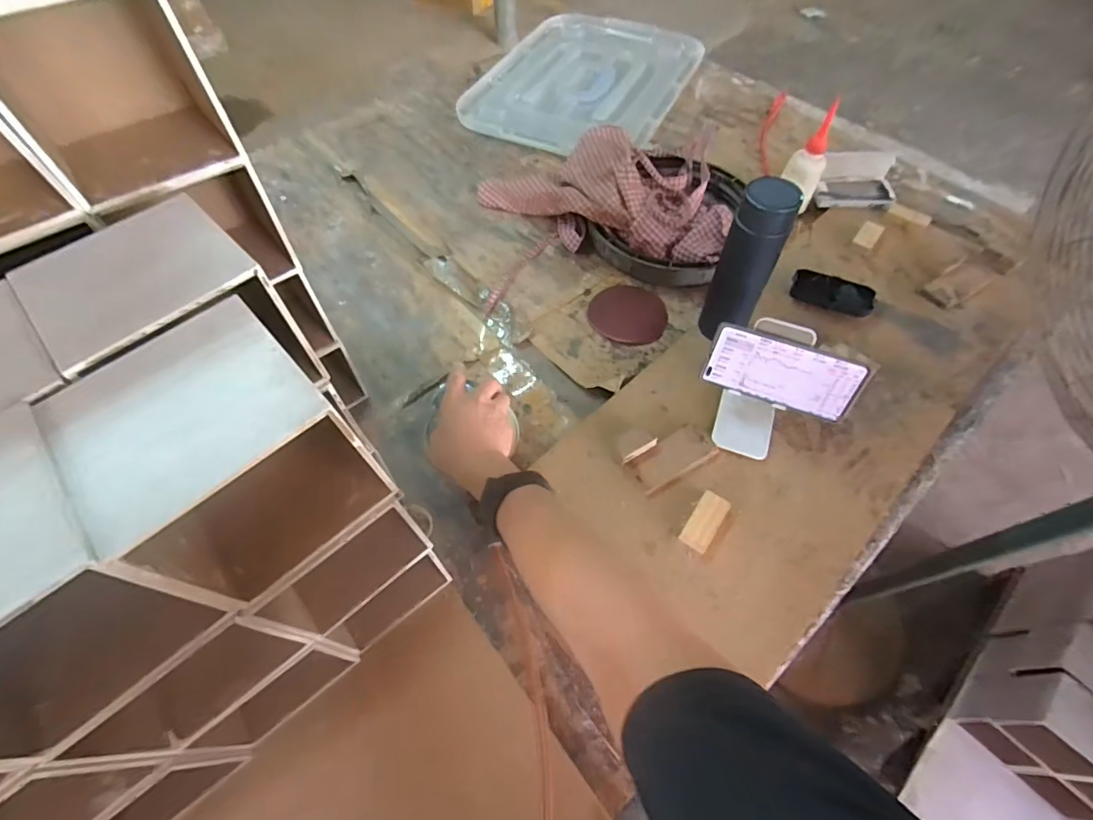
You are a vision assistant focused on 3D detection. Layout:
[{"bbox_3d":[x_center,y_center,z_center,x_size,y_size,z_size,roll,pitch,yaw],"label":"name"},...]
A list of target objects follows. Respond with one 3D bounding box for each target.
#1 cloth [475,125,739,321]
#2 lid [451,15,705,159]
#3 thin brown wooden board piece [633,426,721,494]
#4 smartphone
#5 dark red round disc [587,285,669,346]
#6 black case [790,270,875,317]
[{"bbox_3d":[0.091,-0.335,0.769,0.391,0.106,0.312,-6,56,-2],"label":"cloth"},{"bbox_3d":[0.084,-0.751,1.097,0.430,0.021,0.561,20,59,14],"label":"lid"},{"bbox_3d":[0.150,0.056,0.573,0.109,0.007,0.045,-30,60,-17],"label":"thin brown wooden board piece"},{"bbox_3d":[0.265,-0.042,0.551,0.160,0.077,0.010,19,33,11],"label":"smartphone"},{"bbox_3d":[0.120,-0.137,0.712,0.111,0.013,0.095,-4,69,3],"label":"dark red round disc"},{"bbox_3d":[0.409,-0.166,0.696,0.111,0.025,0.051,17,58,12],"label":"black case"}]

